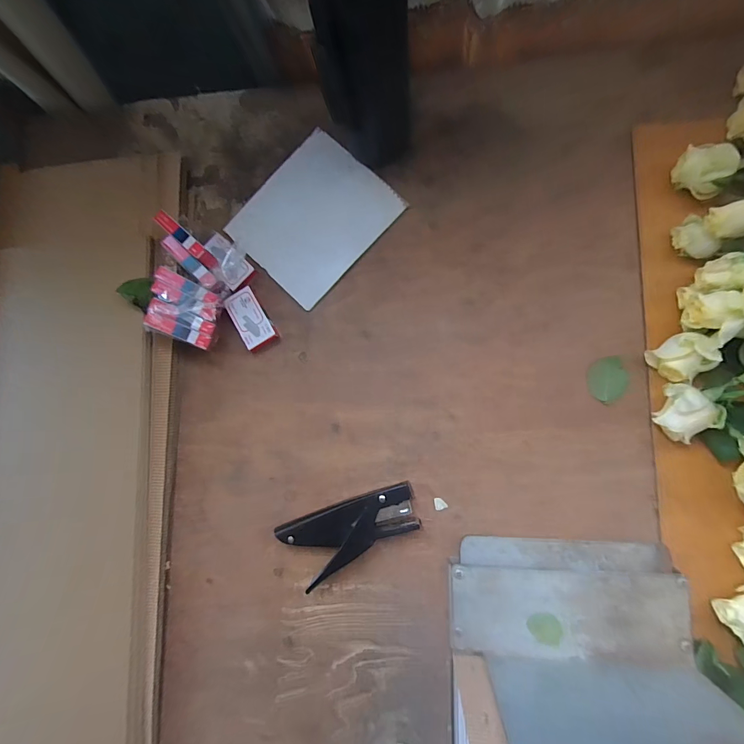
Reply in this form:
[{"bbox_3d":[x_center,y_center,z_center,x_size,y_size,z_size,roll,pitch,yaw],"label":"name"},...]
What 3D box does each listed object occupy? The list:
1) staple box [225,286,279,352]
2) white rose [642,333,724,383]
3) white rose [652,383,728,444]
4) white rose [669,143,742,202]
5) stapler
[{"bbox_3d":[-0.145,-0.065,0.450,0.037,0.018,0.072,-30,81,3],"label":"staple box"},{"bbox_3d":[0.311,-0.015,0.376,0.037,0.047,0.043,-37,81,2],"label":"white rose"},{"bbox_3d":[0.304,0.039,0.371,0.054,0.040,0.044,35,89,9],"label":"white rose"},{"bbox_3d":[0.341,-0.204,0.386,0.052,0.041,0.043,21,87,9],"label":"white rose"},{"bbox_3d":[-0.021,0.166,0.404,0.145,0.026,0.068,-29,81,3],"label":"stapler"}]

